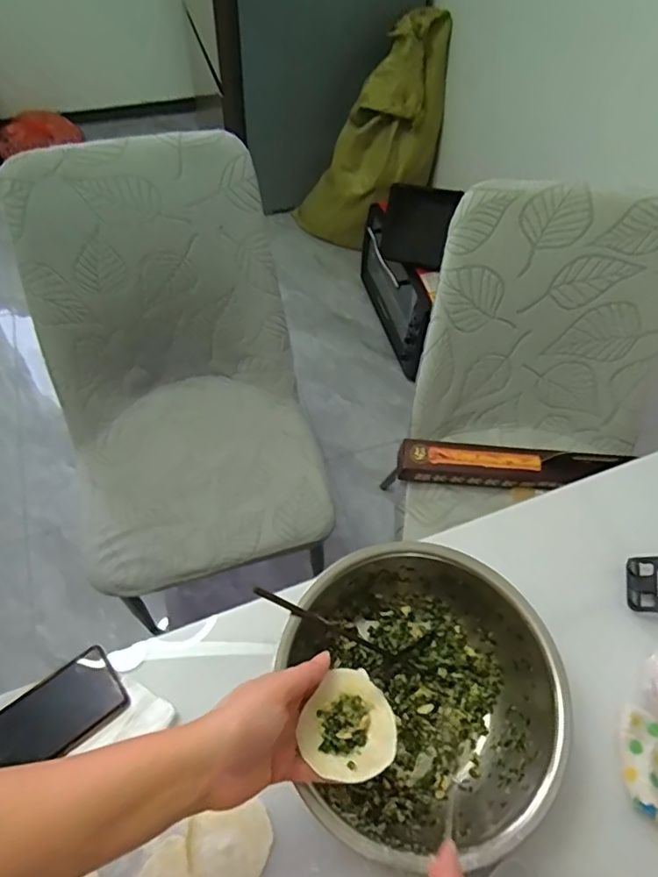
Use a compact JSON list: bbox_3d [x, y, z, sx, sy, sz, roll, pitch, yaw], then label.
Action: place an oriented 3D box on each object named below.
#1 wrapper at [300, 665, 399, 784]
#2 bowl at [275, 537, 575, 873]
[{"bbox_3d":[0.016,0.224,0.426,0.070,0.017,0.070,1,60,-3],"label":"wrapper"},{"bbox_3d":[0.092,0.246,0.547,0.242,0.092,0.256,1,60,-3],"label":"bowl"}]

